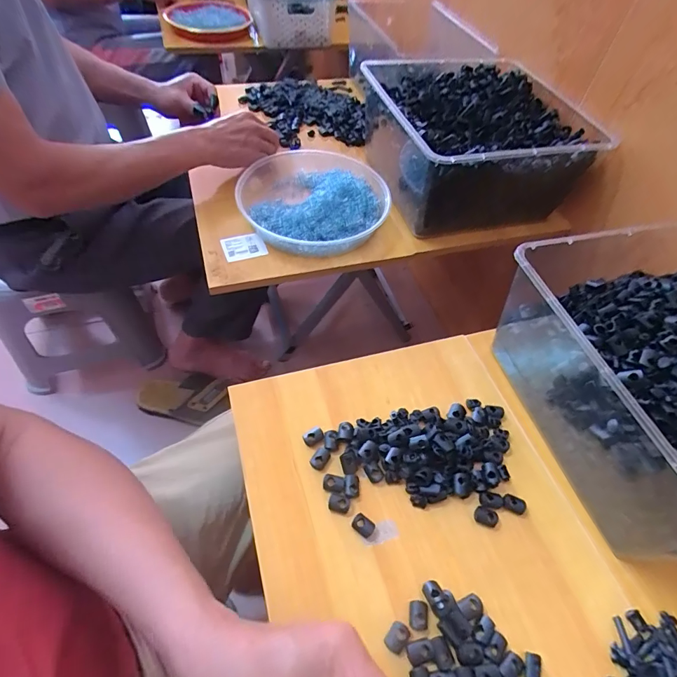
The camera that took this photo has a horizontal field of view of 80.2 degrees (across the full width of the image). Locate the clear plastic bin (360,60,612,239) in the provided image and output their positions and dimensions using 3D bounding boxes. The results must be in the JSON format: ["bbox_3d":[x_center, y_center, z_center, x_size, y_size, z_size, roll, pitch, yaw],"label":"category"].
[{"bbox_3d":[0.209,-0.323,0.663,0.313,0.140,0.306,-12,56,-13],"label":"clear plastic bin"}]

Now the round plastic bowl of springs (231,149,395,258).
[{"bbox_3d":[-0.040,-0.215,0.618,0.213,0.049,0.222,2,54,-3],"label":"round plastic bowl of springs"}]

